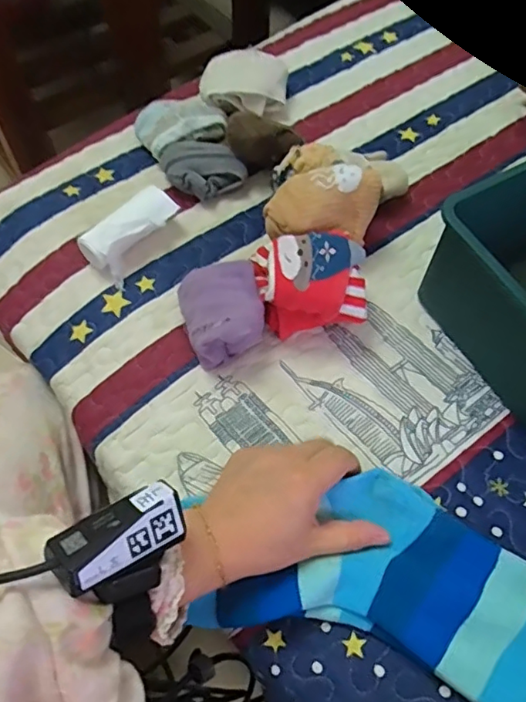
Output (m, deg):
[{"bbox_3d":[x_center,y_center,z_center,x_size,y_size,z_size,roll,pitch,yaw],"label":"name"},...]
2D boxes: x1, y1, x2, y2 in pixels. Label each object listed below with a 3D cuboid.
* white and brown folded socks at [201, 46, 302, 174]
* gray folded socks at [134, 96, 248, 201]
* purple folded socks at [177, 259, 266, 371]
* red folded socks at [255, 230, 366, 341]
[{"bbox_3d":[-0.015,-0.250,0.572,0.091,0.054,0.161,-5,62,-3],"label":"white and brown folded socks"},{"bbox_3d":[-0.072,-0.209,0.567,0.084,0.034,0.137,-27,65,-14],"label":"gray folded socks"},{"bbox_3d":[-0.034,-0.033,0.452,0.062,0.053,0.082,-14,62,-8],"label":"purple folded socks"},{"bbox_3d":[0.037,-0.054,0.459,0.087,0.070,0.074,-2,62,-1],"label":"red folded socks"}]

